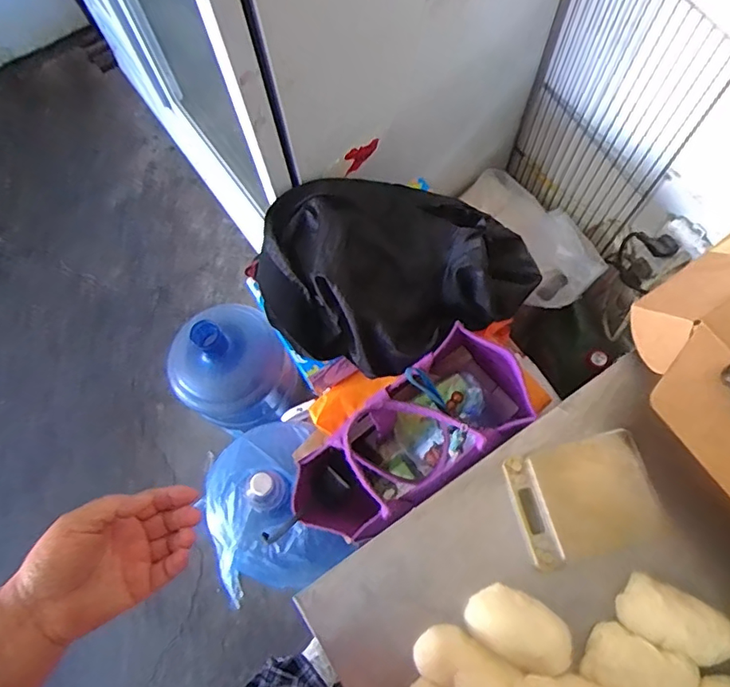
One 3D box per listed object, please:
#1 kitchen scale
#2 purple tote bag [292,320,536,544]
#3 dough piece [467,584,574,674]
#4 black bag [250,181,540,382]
[{"bbox_3d":[0.204,0.144,0.496,0.125,0.018,0.100,-14,70,-3],"label":"kitchen scale"},{"bbox_3d":[0.058,0.137,0.771,0.355,0.240,0.145,-36,73,-10],"label":"purple tote bag"},{"bbox_3d":[0.134,0.248,0.461,0.087,0.031,0.054,30,74,12],"label":"dough piece"},{"bbox_3d":[0.044,-0.101,0.759,0.381,0.131,0.265,13,71,7],"label":"black bag"}]

